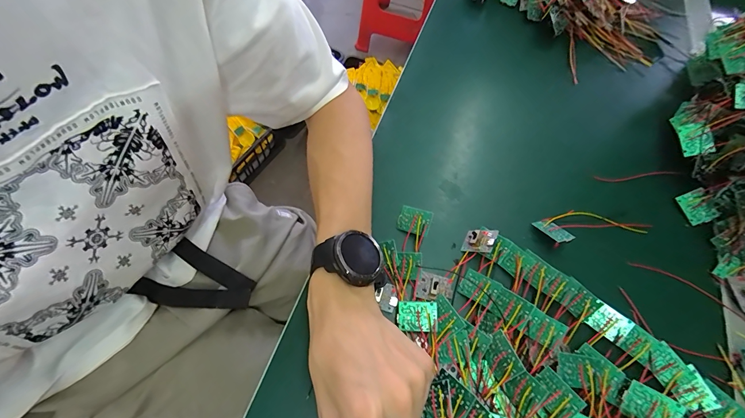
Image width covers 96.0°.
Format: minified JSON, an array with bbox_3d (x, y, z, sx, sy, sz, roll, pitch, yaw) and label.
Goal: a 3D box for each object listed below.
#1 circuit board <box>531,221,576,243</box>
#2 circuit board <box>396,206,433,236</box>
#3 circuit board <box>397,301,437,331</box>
[{"bbox_3d":[0.188,0.023,0.350,0.022,0.004,0.035,-18,39,-20],"label":"circuit board"},{"bbox_3d":[0.043,0.013,0.353,0.036,0.005,0.026,16,90,30],"label":"circuit board"},{"bbox_3d":[0.041,0.098,0.307,0.035,0.006,0.026,2,63,-2],"label":"circuit board"}]

